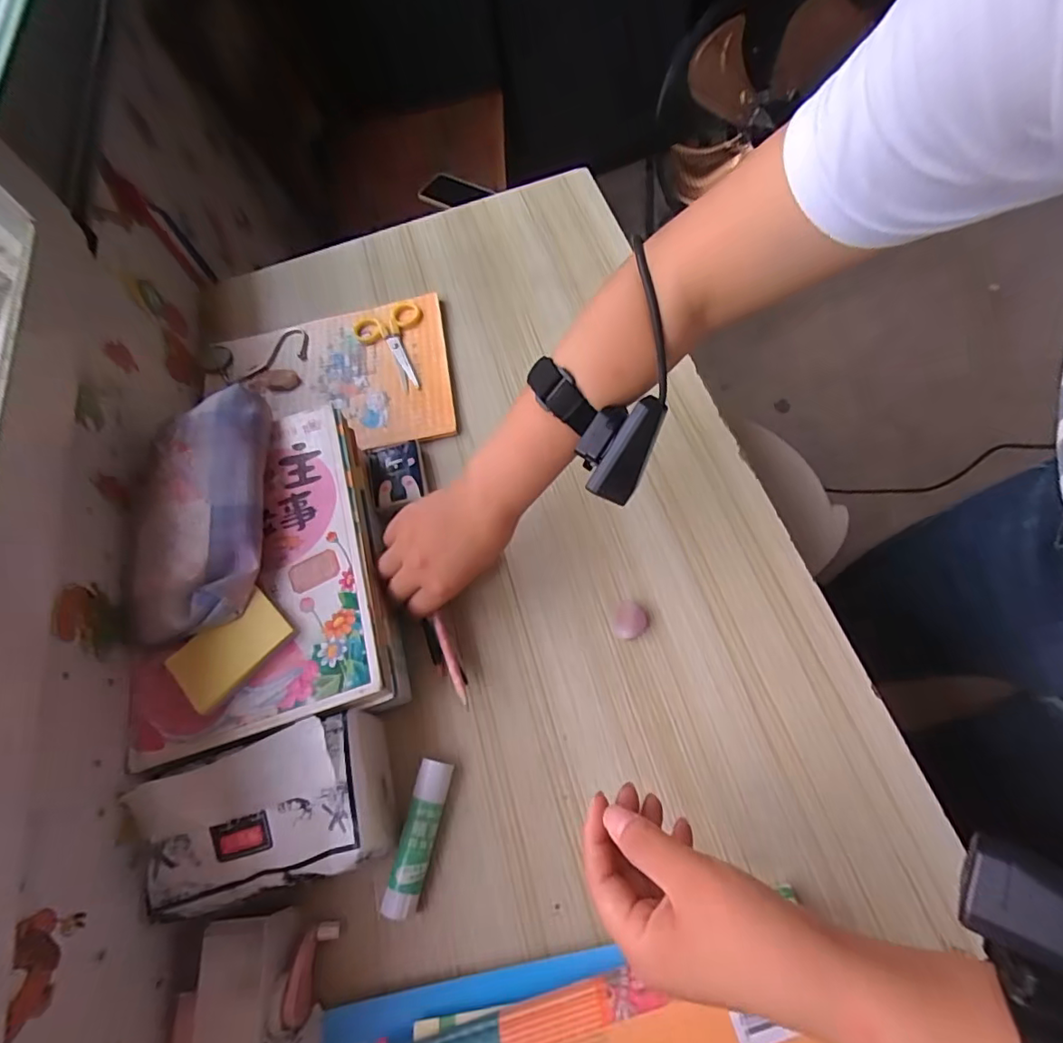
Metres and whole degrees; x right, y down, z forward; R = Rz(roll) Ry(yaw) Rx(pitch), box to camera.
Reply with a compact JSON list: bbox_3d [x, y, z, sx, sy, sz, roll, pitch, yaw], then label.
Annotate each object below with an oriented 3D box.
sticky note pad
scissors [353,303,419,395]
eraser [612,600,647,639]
[{"bbox_3d":[-0.208,0.089,0.381,0.048,0.012,0.075,40,76,22],"label":"sticky note pad"},{"bbox_3d":[-0.140,-0.183,0.573,0.072,0.015,0.110,-23,64,-3],"label":"scissors"},{"bbox_3d":[0.078,0.079,0.433,0.026,0.013,0.028,-3,65,7],"label":"eraser"}]

